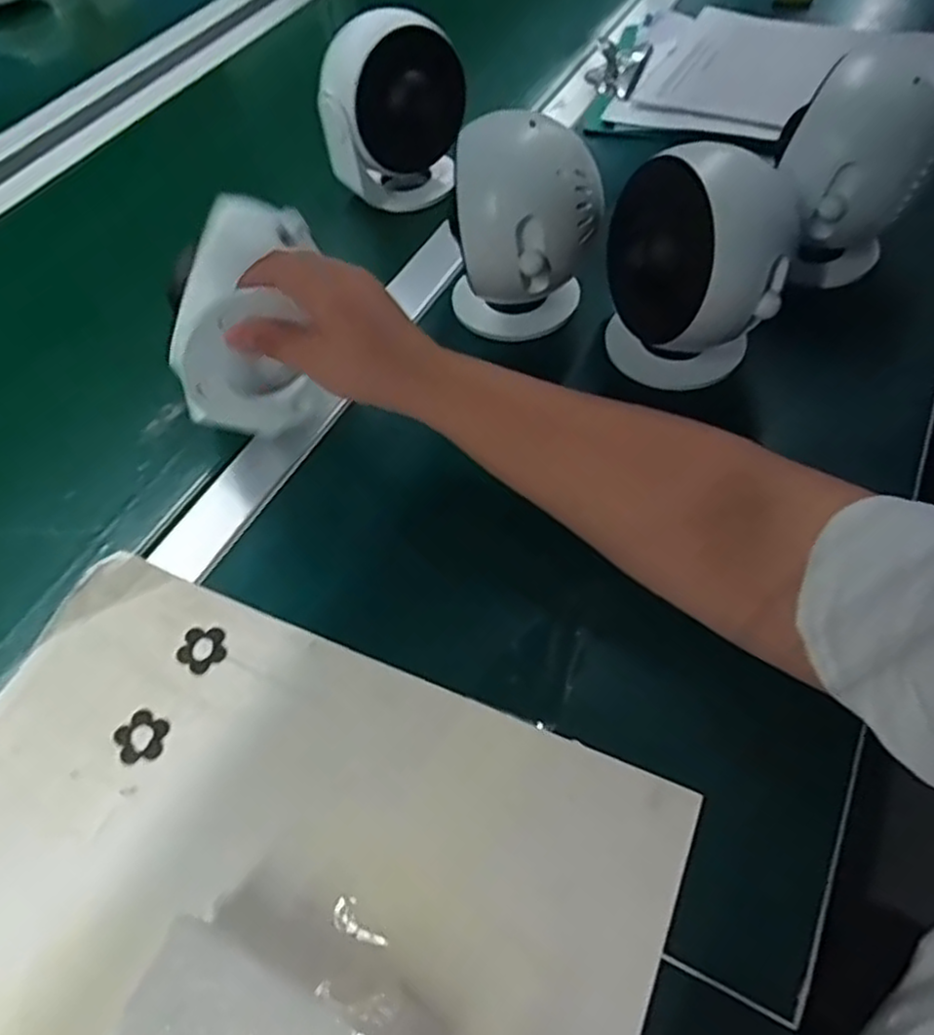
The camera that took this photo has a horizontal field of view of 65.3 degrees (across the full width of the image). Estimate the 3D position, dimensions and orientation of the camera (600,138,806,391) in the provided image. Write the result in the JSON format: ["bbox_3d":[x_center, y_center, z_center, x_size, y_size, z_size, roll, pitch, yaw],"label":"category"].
[{"bbox_3d":[0.135,-0.147,0.451,0.109,0.134,0.088,16,57,15],"label":"camera"}]

